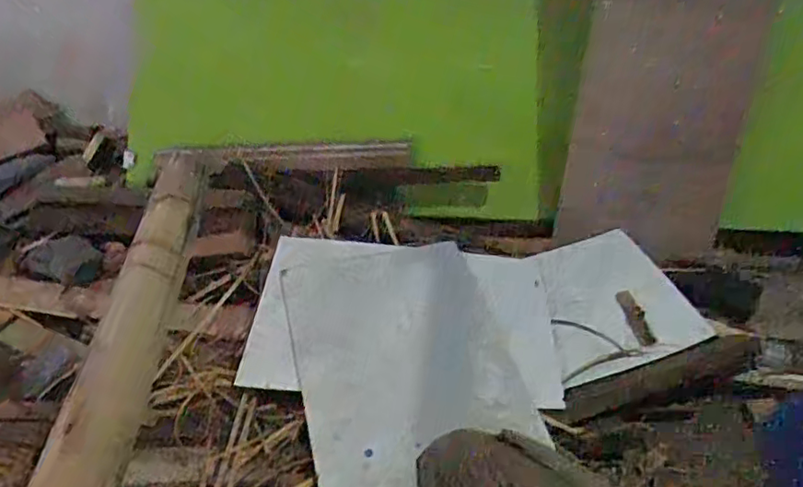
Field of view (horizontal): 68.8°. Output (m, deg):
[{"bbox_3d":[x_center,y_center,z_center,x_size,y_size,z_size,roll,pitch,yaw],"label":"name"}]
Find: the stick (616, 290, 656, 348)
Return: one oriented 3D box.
[{"bbox_3d":[0.409,0.129,1.022,0.034,0.008,0.102,-14,67,-17],"label":"stick"}]

